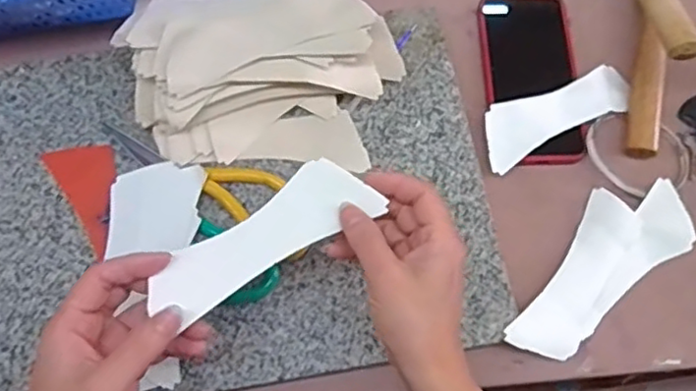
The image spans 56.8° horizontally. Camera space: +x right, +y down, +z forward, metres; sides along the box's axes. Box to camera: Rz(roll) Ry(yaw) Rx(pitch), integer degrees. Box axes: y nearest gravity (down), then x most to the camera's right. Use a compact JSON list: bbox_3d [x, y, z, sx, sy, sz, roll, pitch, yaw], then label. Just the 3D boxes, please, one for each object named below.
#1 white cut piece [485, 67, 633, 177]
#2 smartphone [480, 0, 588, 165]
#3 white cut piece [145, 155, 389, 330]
[{"bbox_3d":[0.179,-0.070,0.550,0.141,0.004,0.052,-22,69,-7],"label":"white cut piece"},{"bbox_3d":[0.163,-0.110,0.570,0.078,0.013,0.175,-1,68,1],"label":"smartphone"},{"bbox_3d":[-0.055,0.028,0.407,0.144,0.016,0.045,-33,71,-12],"label":"white cut piece"}]

